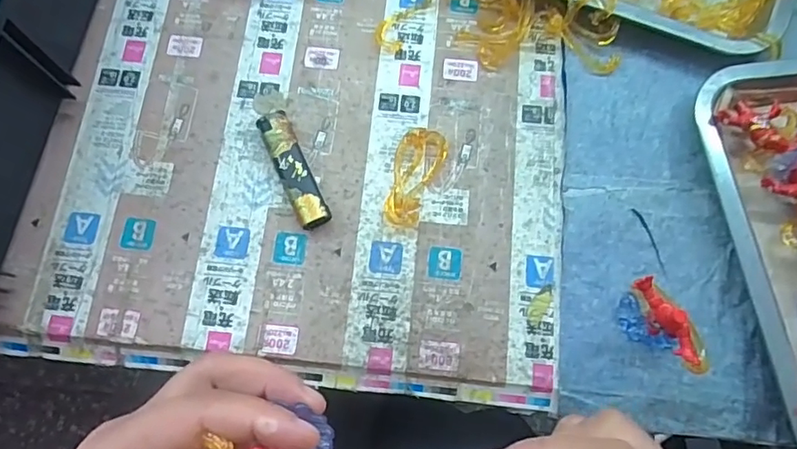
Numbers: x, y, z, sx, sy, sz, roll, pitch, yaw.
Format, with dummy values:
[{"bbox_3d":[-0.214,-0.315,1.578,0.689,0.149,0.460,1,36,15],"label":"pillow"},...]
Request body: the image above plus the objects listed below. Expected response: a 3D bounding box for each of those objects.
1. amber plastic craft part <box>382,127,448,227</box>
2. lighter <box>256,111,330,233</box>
[{"bbox_3d":[0.011,-0.030,0.337,0.031,0.015,0.063,14,75,4],"label":"amber plastic craft part"},{"bbox_3d":[-0.067,-0.036,0.339,0.019,0.013,0.081,-25,76,-6],"label":"lighter"}]

